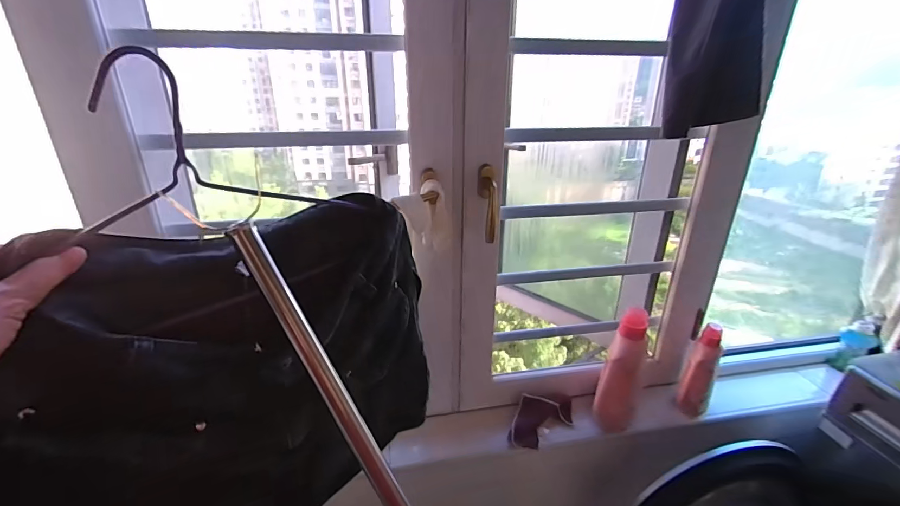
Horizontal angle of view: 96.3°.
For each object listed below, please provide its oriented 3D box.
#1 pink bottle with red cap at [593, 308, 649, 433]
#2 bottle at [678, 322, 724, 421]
[{"bbox_3d":[0.390,0.270,0.918,0.081,0.287,0.082,12,26,26],"label":"pink bottle with red cap"},{"bbox_3d":[0.579,0.272,0.932,0.063,0.207,0.078,16,28,34],"label":"bottle"}]

